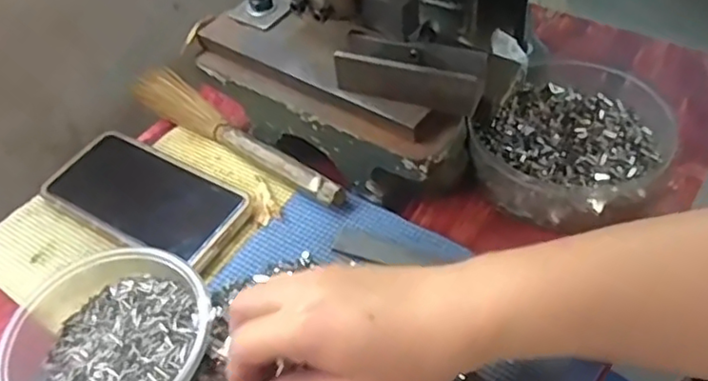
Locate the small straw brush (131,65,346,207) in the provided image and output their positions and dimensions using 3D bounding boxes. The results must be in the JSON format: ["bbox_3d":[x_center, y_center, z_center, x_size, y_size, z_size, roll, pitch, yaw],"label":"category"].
[{"bbox_3d":[-0.098,-0.044,0.485,0.226,0.019,0.035,33,59,30],"label":"small straw brush"}]

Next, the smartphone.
[{"bbox_3d":[-0.149,0.004,0.453,0.150,0.015,0.075,22,54,23],"label":"smartphone"}]

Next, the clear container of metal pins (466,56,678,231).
[{"bbox_3d":[0.152,-0.041,0.438,0.136,0.052,0.120,-39,55,-25],"label":"clear container of metal pins"}]

